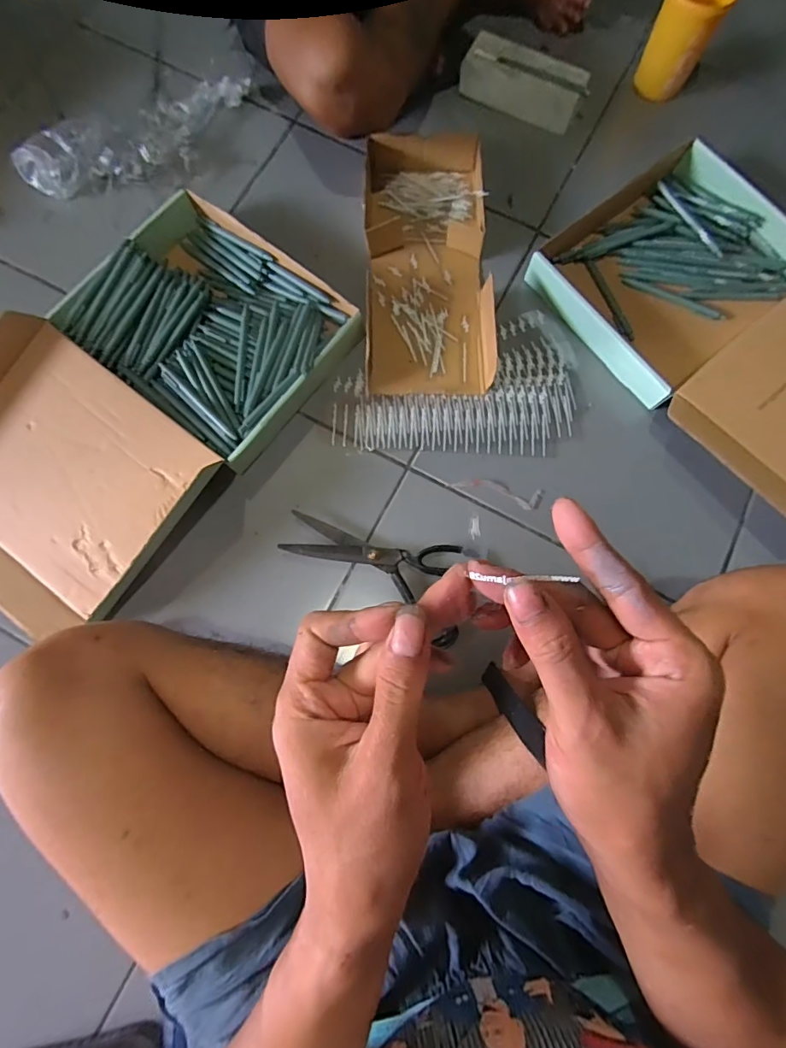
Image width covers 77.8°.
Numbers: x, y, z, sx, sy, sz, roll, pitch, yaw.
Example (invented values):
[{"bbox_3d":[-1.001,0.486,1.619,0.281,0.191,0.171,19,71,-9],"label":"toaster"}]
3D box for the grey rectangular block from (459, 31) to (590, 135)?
[{"bbox_3d":[0.187,-0.638,0.710,0.175,0.053,0.071,23,79,4],"label":"grey rectangular block"}]

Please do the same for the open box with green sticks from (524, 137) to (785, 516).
[{"bbox_3d":[0.475,-0.235,0.608,0.362,0.104,0.554,-34,81,-7],"label":"open box with green sticks"}]

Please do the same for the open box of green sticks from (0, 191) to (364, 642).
[{"bbox_3d":[-0.328,-0.147,0.602,0.327,0.060,0.551,36,80,6],"label":"open box of green sticks"}]

